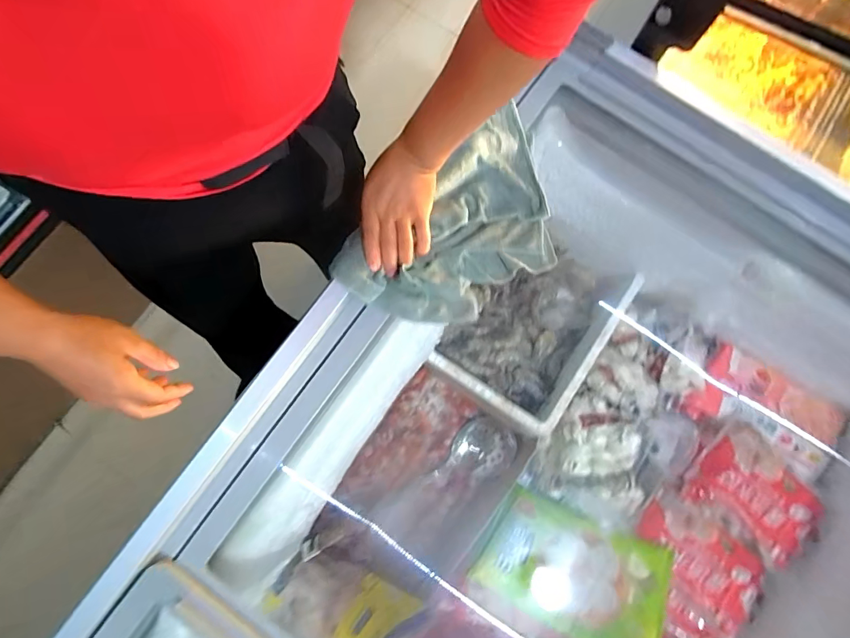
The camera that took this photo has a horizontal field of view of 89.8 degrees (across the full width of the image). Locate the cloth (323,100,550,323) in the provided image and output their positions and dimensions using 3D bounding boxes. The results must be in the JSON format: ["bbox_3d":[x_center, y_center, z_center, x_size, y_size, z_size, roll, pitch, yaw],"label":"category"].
[{"bbox_3d":[0.049,-0.103,0.528,0.299,0.041,0.171,-41,82,-8],"label":"cloth"}]

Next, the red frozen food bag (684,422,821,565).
[{"bbox_3d":[0.599,0.310,0.766,0.215,0.045,0.181,39,81,6],"label":"red frozen food bag"}]

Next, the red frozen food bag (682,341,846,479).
[{"bbox_3d":[0.661,0.186,0.837,0.246,0.069,0.146,33,81,5],"label":"red frozen food bag"}]

